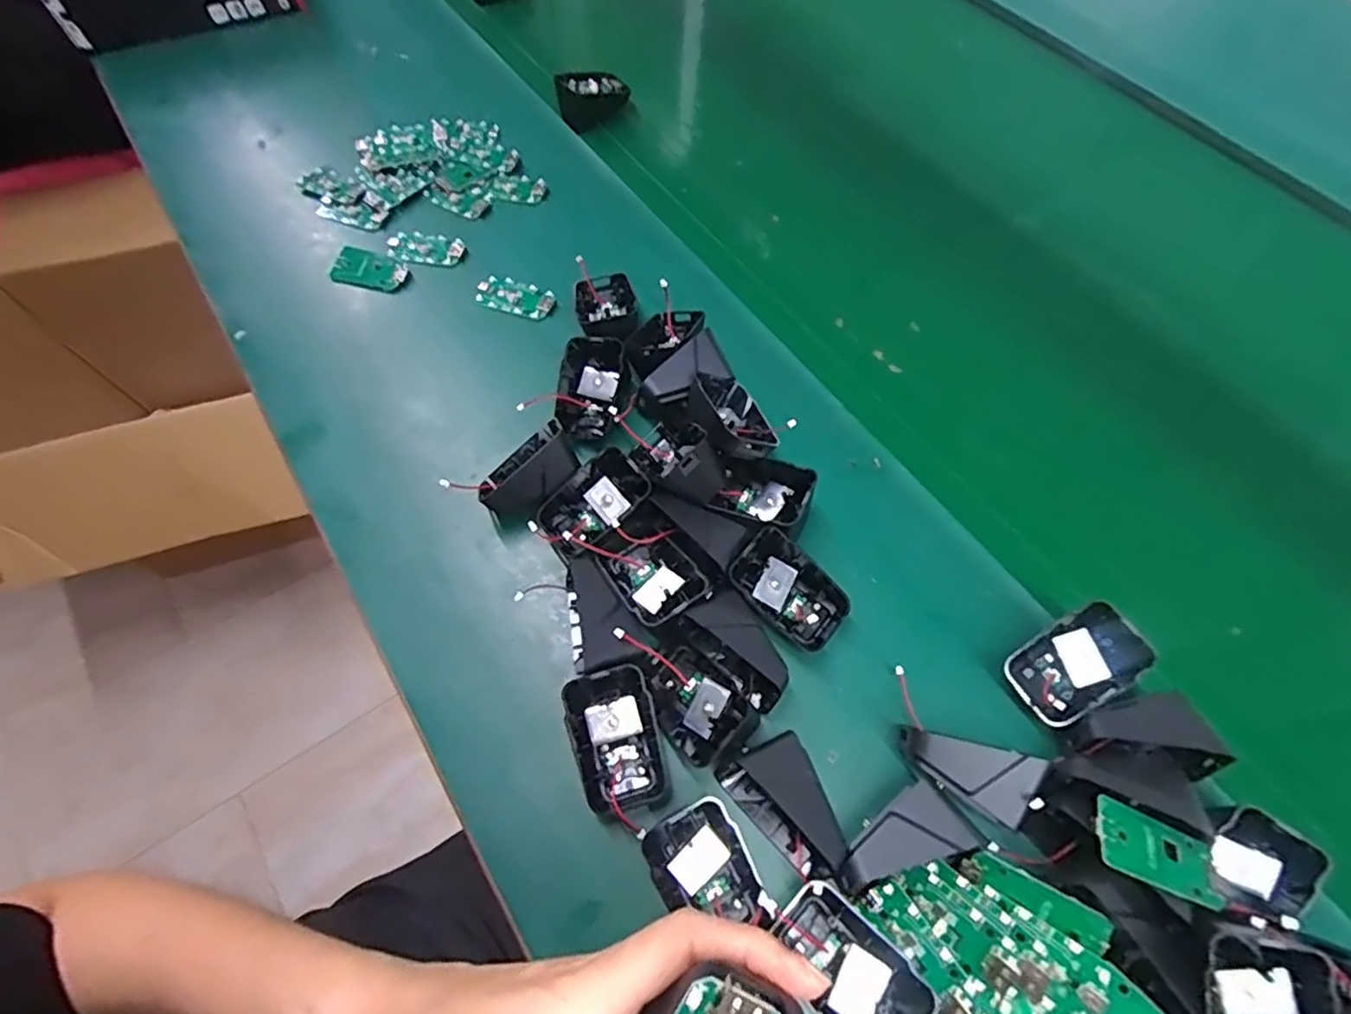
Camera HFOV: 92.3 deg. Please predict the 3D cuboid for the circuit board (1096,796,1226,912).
[{"bbox_3d":[0.224,0.161,0.302,0.057,0.004,0.030,23,56,1],"label":"circuit board"}]

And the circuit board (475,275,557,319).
[{"bbox_3d":[-0.129,-0.167,0.522,0.065,0.009,0.032,21,65,11],"label":"circuit board"}]

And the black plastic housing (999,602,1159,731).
[{"bbox_3d":[0.222,0.088,0.362,0.061,0.032,0.044,-29,66,-13],"label":"black plastic housing"}]

